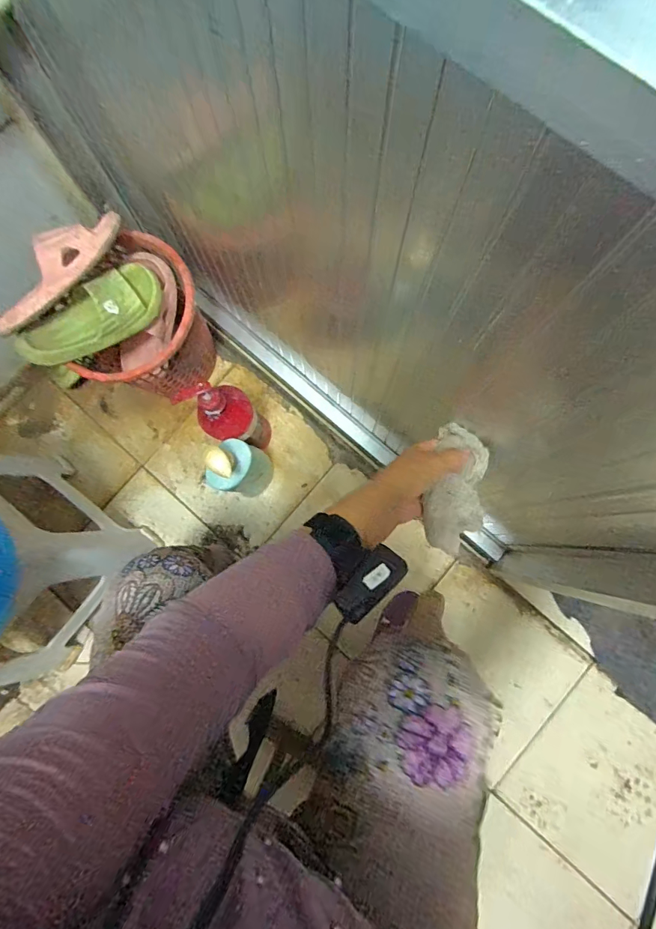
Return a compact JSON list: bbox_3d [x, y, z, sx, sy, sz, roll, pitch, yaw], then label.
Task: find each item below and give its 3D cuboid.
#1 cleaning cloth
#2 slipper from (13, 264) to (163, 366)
[{"bbox_3d":[0.143,0.026,0.488,0.063,0.040,0.142,12,84,3],"label":"cleaning cloth"},{"bbox_3d":[-0.372,-0.236,0.697,0.082,0.070,0.238,44,71,8],"label":"slipper"}]

